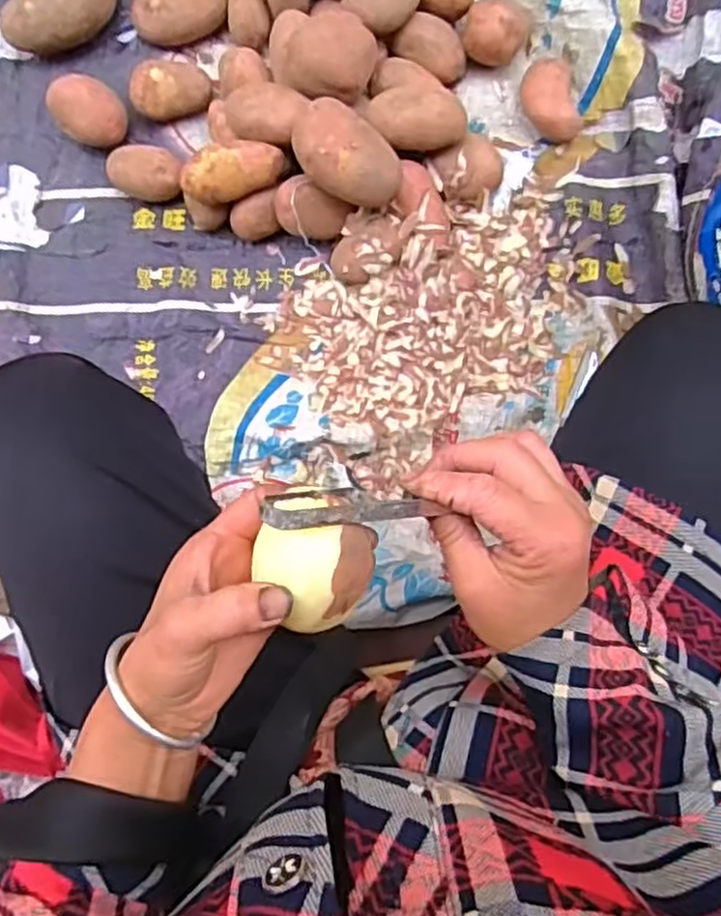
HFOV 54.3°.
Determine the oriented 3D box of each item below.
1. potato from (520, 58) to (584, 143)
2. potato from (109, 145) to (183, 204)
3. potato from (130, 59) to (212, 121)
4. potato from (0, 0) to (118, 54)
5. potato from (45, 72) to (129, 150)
[{"bbox_3d":[0.222,-0.420,0.820,0.062,0.040,0.101,-9,89,1],"label":"potato"},{"bbox_3d":[-0.256,-0.341,0.846,0.094,0.045,0.060,12,89,1],"label":"potato"},{"bbox_3d":[-0.226,-0.440,0.847,0.094,0.052,0.062,-2,89,1],"label":"potato"},{"bbox_3d":[-0.355,-0.538,0.851,0.150,0.065,0.064,-37,89,0],"label":"potato"},{"bbox_3d":[-0.326,-0.414,0.846,0.089,0.062,0.067,29,90,1],"label":"potato"}]

